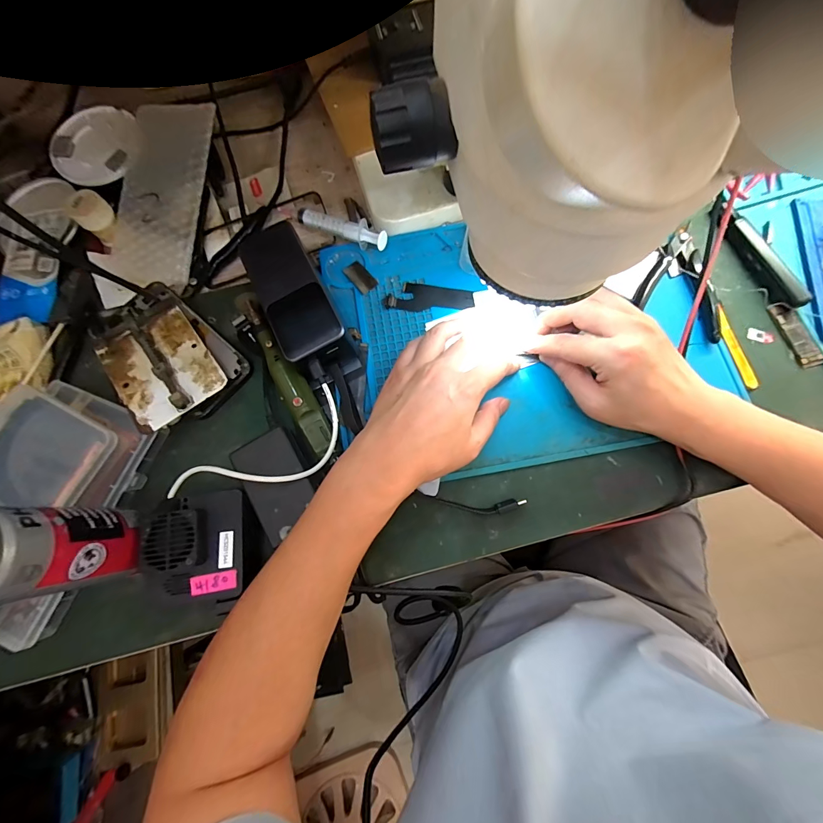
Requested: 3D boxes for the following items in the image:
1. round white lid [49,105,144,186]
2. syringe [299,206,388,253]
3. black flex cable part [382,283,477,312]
[{"bbox_3d":[-0.329,-0.279,0.374,0.090,0.005,0.093,-1,76,3],"label":"round white lid"},{"bbox_3d":[-0.069,-0.181,0.359,0.098,0.027,0.017,21,78,8],"label":"syringe"},{"bbox_3d":[0.017,-0.110,0.346,0.084,0.005,0.030,4,76,4],"label":"black flex cable part"}]

